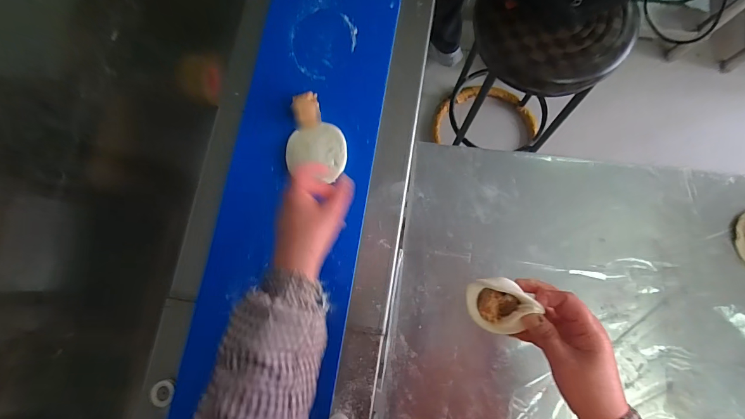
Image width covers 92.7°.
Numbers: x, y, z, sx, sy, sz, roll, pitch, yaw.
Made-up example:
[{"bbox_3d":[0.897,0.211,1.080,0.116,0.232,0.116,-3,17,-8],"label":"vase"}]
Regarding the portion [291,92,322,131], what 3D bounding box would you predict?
[{"bbox_3d":[-0.093,-0.137,0.505,0.036,0.031,0.048,-11,78,1],"label":"portion"}]

